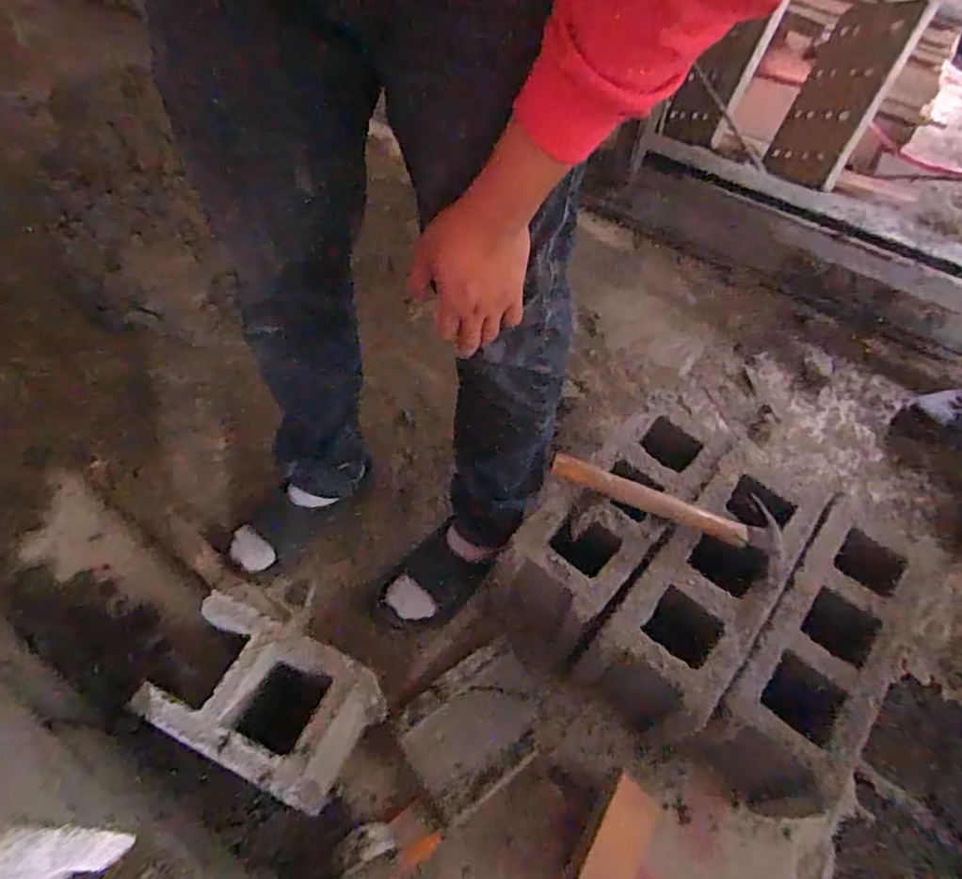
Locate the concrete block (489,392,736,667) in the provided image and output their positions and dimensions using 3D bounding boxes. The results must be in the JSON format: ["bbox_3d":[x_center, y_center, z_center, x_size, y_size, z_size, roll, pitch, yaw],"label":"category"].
[{"bbox_3d":[0.180,0.122,0.874,0.152,0.154,0.429,38,60,20],"label":"concrete block"}]

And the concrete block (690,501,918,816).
[{"bbox_3d":[0.420,0.304,0.797,0.156,0.193,0.411,36,59,18],"label":"concrete block"}]

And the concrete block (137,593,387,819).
[{"bbox_3d":[-0.248,0.312,0.713,0.220,0.177,0.165,25,56,12],"label":"concrete block"}]

